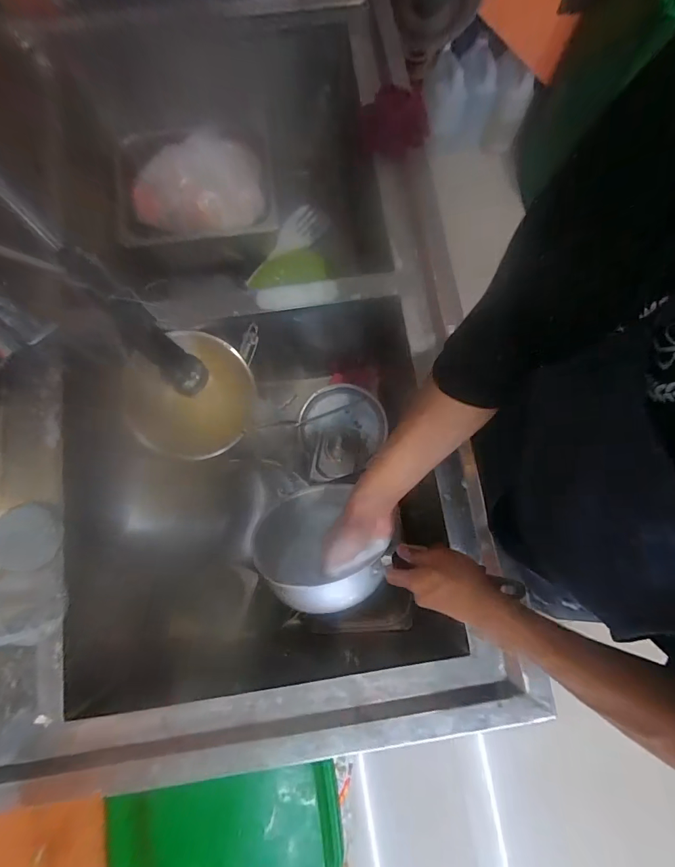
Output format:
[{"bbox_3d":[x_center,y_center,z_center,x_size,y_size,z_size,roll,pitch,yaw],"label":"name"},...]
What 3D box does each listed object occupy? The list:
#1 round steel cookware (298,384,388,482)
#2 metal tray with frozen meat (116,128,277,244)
[{"bbox_3d":[0.016,-0.007,0.832,0.175,0.063,0.184,0,78,-1],"label":"round steel cookware"},{"bbox_3d":[-0.294,-0.501,0.818,0.314,0.074,0.205,-4,106,0],"label":"metal tray with frozen meat"}]

